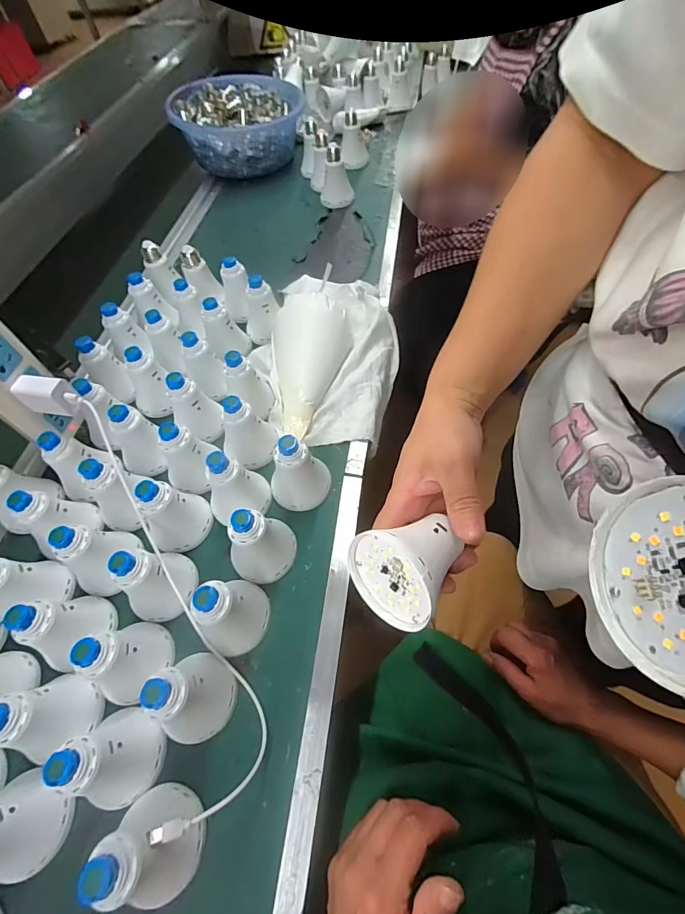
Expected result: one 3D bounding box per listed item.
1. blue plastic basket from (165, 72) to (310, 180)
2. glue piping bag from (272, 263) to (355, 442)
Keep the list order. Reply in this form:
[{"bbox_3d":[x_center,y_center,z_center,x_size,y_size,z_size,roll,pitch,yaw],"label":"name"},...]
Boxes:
[{"bbox_3d":[-0.219,-0.719,0.875,0.274,0.114,0.249,-14,58,-4],"label":"blue plastic basket"},{"bbox_3d":[-0.048,-0.142,0.515,0.106,0.063,0.257,6,59,8],"label":"glue piping bag"}]

